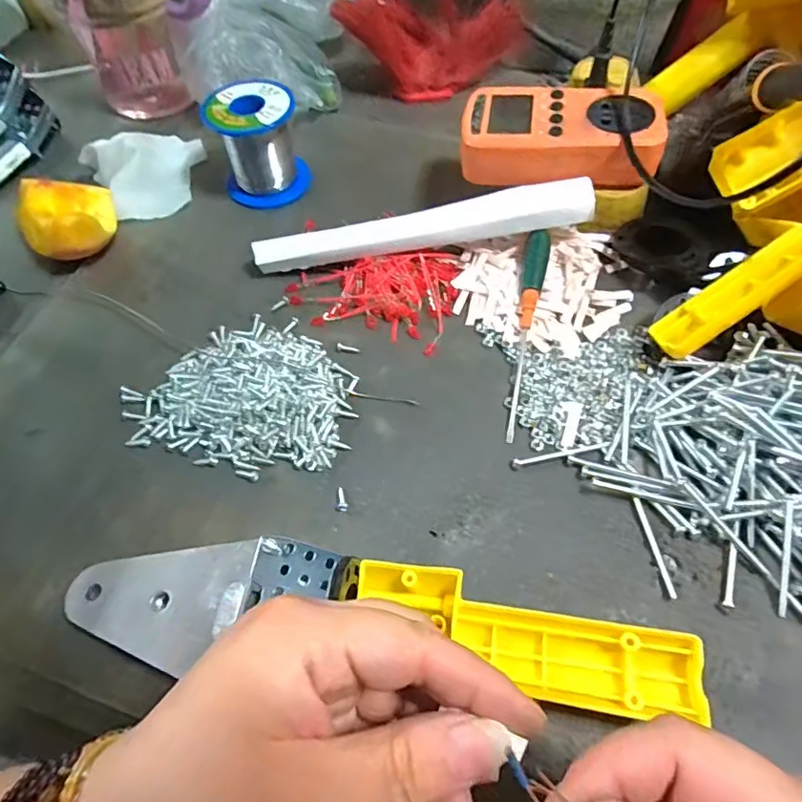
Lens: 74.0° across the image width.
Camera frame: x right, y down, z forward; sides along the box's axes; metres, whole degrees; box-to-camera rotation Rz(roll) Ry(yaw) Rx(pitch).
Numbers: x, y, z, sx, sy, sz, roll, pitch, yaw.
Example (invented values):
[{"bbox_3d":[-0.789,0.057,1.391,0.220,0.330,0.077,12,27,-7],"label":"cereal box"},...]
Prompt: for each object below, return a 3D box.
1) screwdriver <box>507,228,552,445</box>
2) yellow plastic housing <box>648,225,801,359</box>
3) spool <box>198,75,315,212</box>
[{"bbox_3d":[0.078,-0.045,0.333,0.015,0.016,0.151,10,69,8],"label":"screwdriver"},{"bbox_3d":[0.190,-0.063,0.297,0.100,0.018,0.028,-39,63,16],"label":"yellow plastic housing"},{"bbox_3d":[-0.108,-0.195,0.404,0.063,0.065,0.059,-1,60,1],"label":"spool"}]

